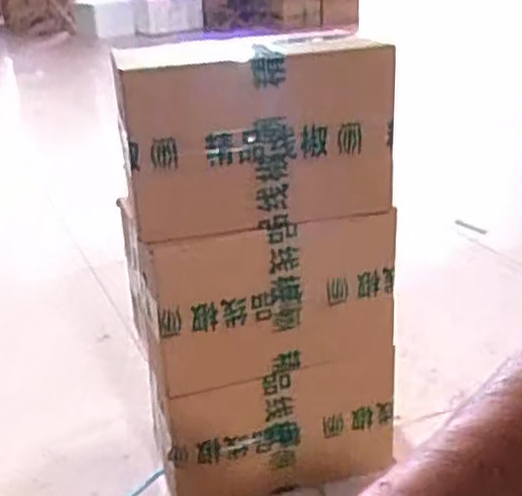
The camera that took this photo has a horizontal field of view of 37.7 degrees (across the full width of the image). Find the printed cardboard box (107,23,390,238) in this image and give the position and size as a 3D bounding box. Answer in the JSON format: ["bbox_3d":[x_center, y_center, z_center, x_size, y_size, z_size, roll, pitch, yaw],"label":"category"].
[{"bbox_3d":[-0.011,-0.124,0.770,0.254,0.172,0.199,-5,23,-5],"label":"printed cardboard box"}]

